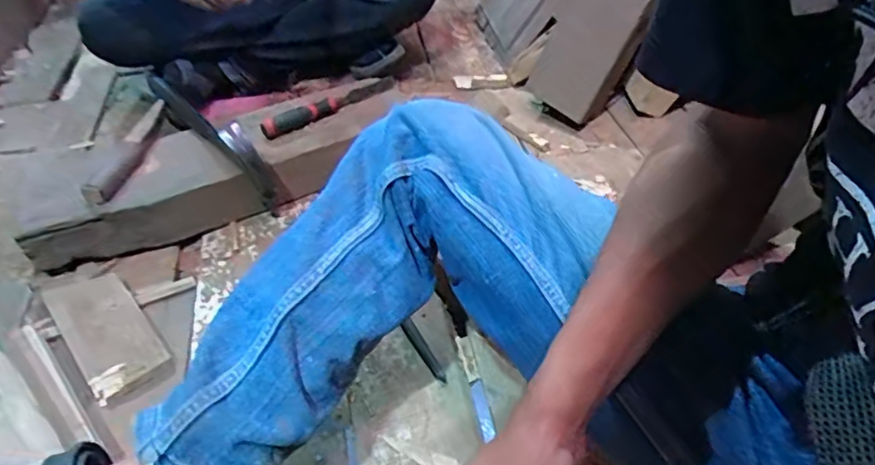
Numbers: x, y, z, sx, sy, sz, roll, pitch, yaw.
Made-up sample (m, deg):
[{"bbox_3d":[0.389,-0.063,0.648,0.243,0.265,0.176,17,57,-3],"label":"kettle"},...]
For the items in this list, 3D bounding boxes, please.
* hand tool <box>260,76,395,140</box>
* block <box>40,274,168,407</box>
[{"bbox_3d":[-0.169,-0.204,0.924,0.233,0.021,0.033,-25,47,-20],"label":"hand tool"},{"bbox_3d":[-0.424,0.120,0.729,0.090,0.026,0.216,-32,53,-29],"label":"block"}]

